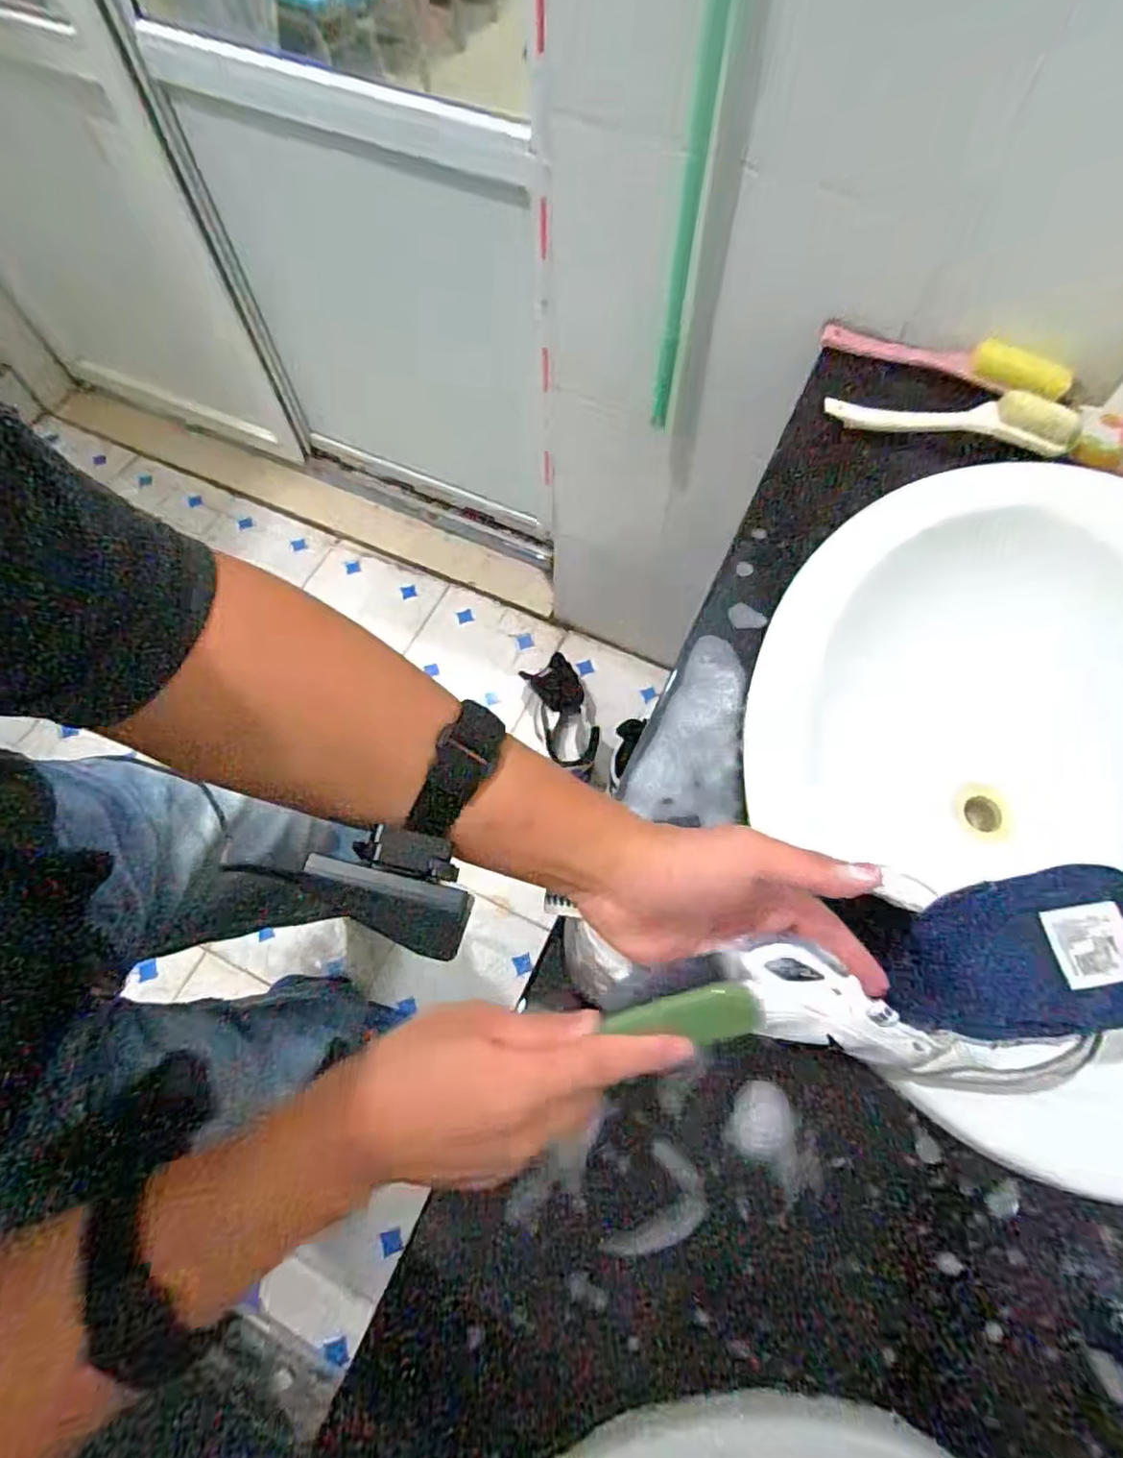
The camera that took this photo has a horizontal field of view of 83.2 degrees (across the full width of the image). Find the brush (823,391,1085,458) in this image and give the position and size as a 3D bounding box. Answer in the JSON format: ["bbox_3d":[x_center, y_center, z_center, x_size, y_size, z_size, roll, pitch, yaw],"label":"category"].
[{"bbox_3d":[0.350,-0.284,0.572,0.211,0.030,0.038,12,69,7],"label":"brush"}]

